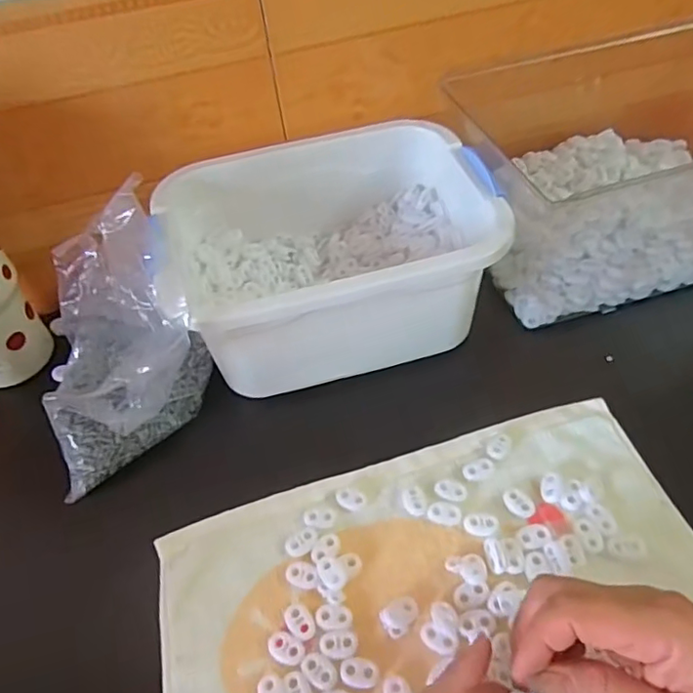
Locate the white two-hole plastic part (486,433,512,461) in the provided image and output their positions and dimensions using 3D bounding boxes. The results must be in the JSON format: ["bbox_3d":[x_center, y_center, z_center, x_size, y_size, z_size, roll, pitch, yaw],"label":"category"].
[{"bbox_3d":[0.108,0.070,0.401,0.014,0.004,0.023,26,58,25],"label":"white two-hole plastic part"}]

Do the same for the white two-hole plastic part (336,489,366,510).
[{"bbox_3d":[0.002,0.104,0.387,0.020,0.004,0.012,17,54,20],"label":"white two-hole plastic part"}]

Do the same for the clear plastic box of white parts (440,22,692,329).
[{"bbox_3d":[0.268,-0.171,0.504,0.303,0.128,0.202,-16,50,-7],"label":"clear plastic box of white parts"}]

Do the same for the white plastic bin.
[{"bbox_3d":[-0.017,-0.080,0.465,0.248,0.109,0.192,-16,50,-7],"label":"white plastic bin"}]

